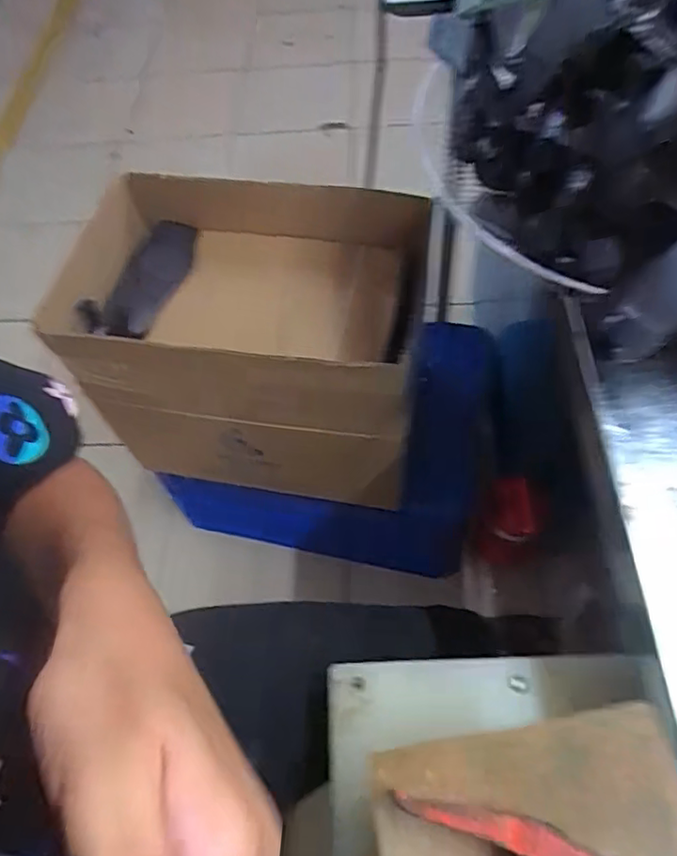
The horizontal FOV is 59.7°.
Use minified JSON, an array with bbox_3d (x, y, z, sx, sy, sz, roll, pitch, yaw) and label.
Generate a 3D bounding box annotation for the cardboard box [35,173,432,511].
[{"bbox_3d":[-0.116,-0.124,0.874,0.462,0.334,0.308,8,60,9],"label":"cardboard box"}]

